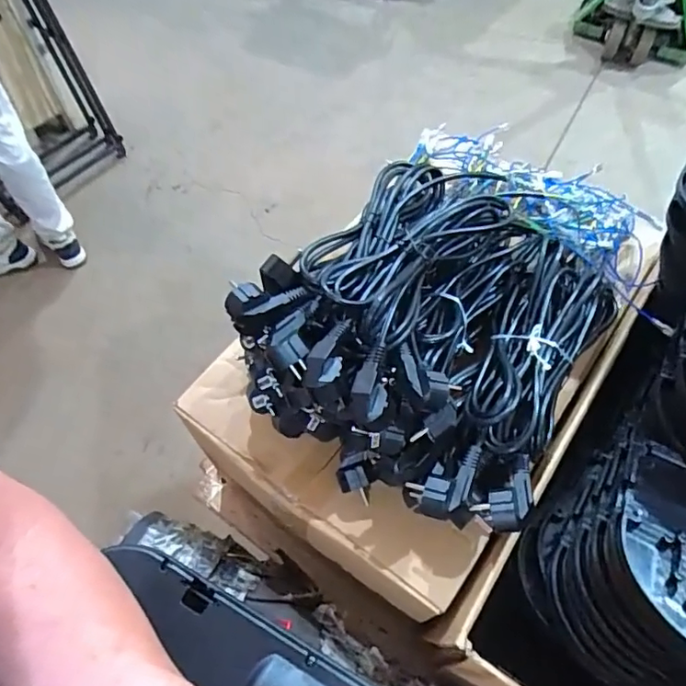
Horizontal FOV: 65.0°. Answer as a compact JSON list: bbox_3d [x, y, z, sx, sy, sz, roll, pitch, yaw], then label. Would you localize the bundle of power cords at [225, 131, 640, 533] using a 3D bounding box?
[{"bbox_3d":[0.129,-0.078,0.571,0.304,0.133,0.489,29,64,18],"label":"bundle of power cords"}]

